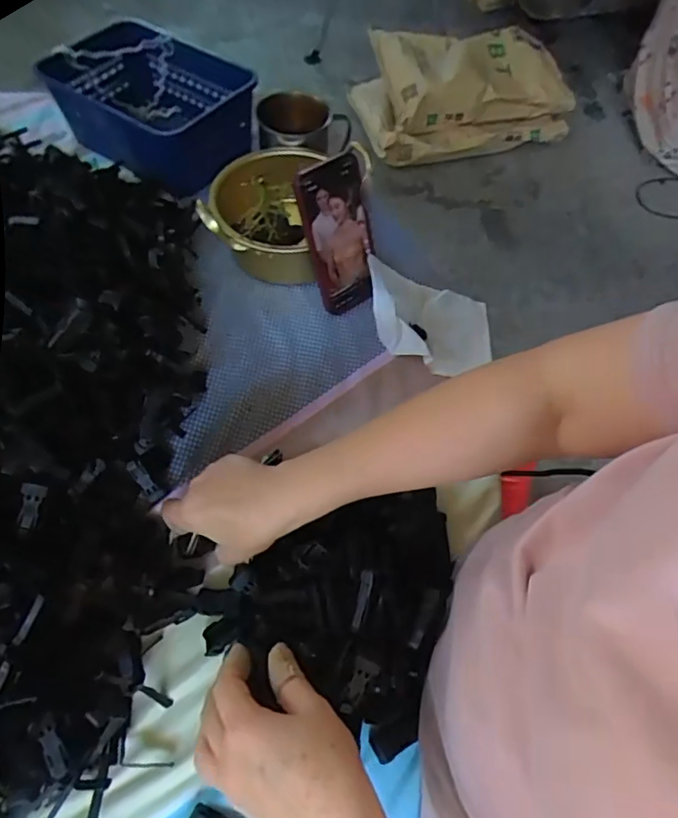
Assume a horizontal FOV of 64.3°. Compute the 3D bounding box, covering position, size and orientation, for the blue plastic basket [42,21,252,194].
[{"bbox_3d":[-0.251,-0.397,0.753,0.225,0.140,0.163,31,63,13],"label":"blue plastic basket"}]

